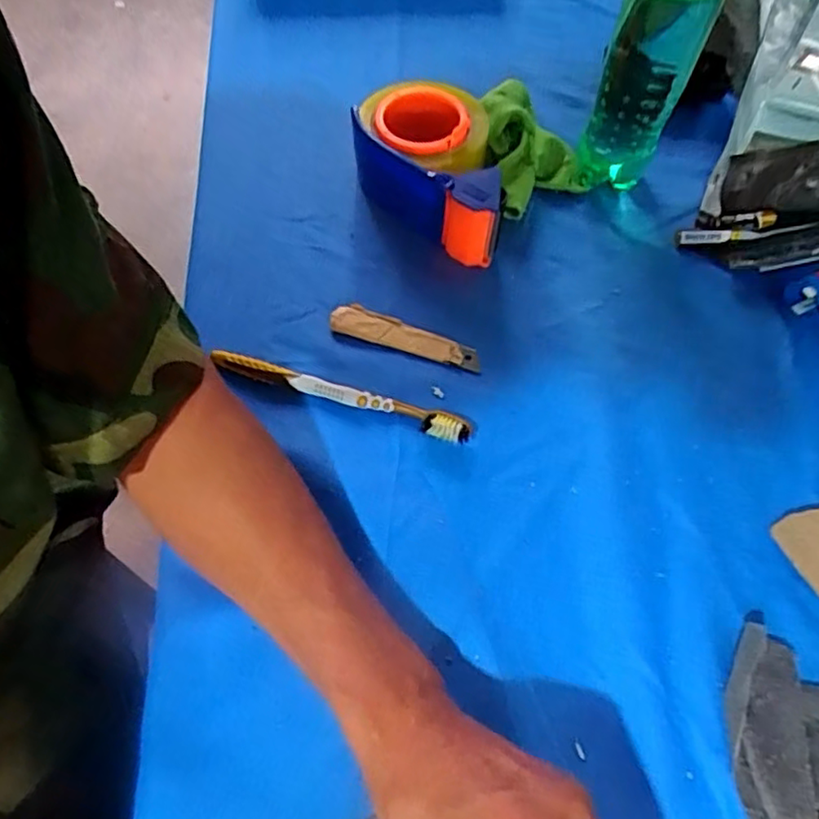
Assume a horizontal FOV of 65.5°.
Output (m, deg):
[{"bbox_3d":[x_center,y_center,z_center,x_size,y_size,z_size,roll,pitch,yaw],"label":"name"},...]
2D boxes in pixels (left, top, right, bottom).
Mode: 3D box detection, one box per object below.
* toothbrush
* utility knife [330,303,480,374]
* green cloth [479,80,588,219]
[{"bbox_3d":[-0.047,-0.009,0.426,0.180,0.017,0.019,16,63,7],"label":"toothbrush"},{"bbox_3d":[-0.003,-0.052,0.456,0.110,0.008,0.025,19,63,9],"label":"utility knife"},{"bbox_3d":[0.092,-0.215,0.522,0.096,0.028,0.103,-29,92,-32],"label":"green cloth"}]

